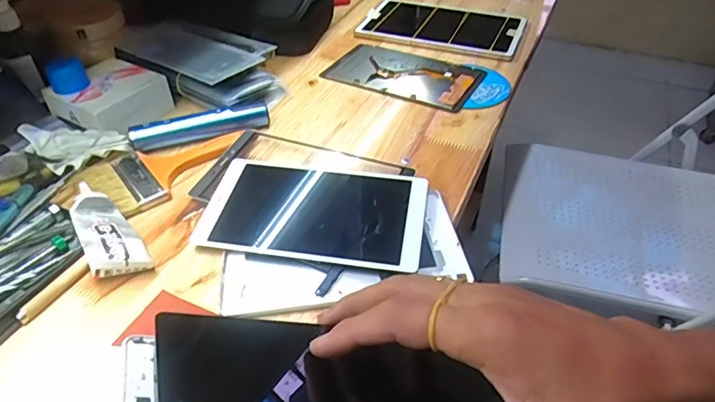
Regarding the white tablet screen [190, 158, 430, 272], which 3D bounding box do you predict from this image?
[{"bbox_3d":[-0.041,0.007,0.487,0.209,0.008,0.125,6,46,9],"label":"white tablet screen"}]

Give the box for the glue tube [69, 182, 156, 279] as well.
[{"bbox_3d":[-0.229,0.025,0.456,0.046,0.018,0.113,-27,50,-25],"label":"glue tube"}]

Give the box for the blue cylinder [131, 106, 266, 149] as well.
[{"bbox_3d":[-0.178,-0.087,0.573,0.151,0.026,0.023,-17,46,-16],"label":"blue cylinder"}]

